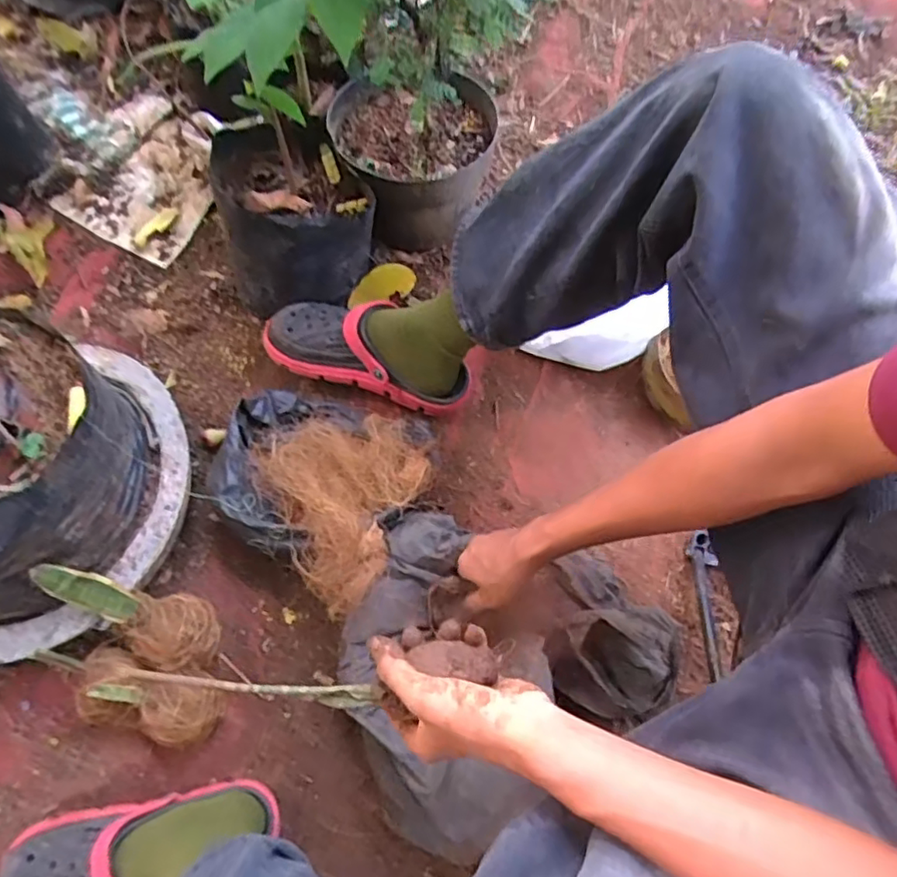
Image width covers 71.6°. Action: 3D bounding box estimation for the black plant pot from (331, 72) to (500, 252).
[{"bbox_3d":[-0.043,-0.376,0.871,0.214,0.151,0.174,-4,70,4],"label":"black plant pot"}]

